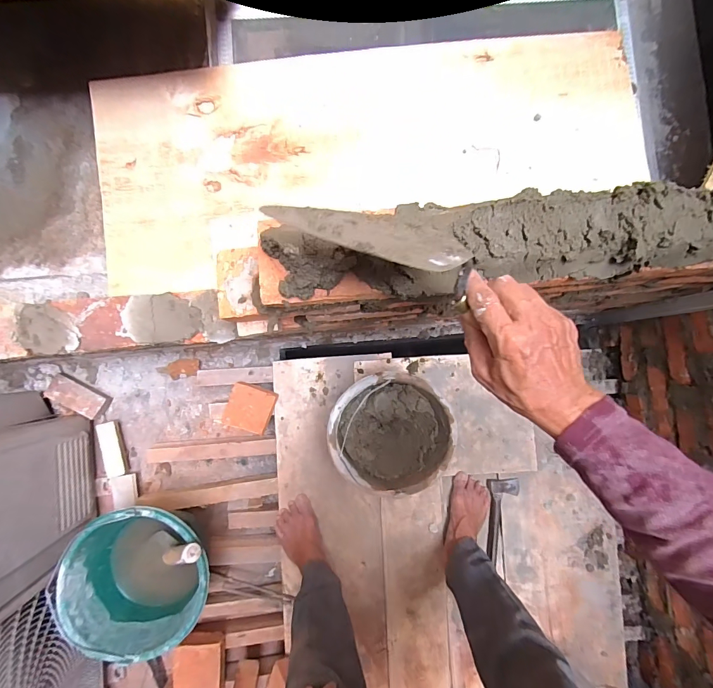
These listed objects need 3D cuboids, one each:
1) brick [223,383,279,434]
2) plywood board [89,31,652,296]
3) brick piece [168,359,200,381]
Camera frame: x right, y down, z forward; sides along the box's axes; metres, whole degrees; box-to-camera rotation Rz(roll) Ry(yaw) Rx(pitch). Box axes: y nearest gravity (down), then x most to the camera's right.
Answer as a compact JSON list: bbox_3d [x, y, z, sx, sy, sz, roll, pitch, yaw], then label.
[{"bbox_3d":[-0.244,0.147,0.857,0.098,0.049,0.099,19,86,-3],"label":"brick"},{"bbox_3d":[0.031,-0.419,0.809,1.166,0.020,0.463,-8,87,-1],"label":"plywood board"},{"bbox_3d":[-0.426,0.060,0.920,0.071,0.022,0.046,-14,89,-5],"label":"brick piece"}]

